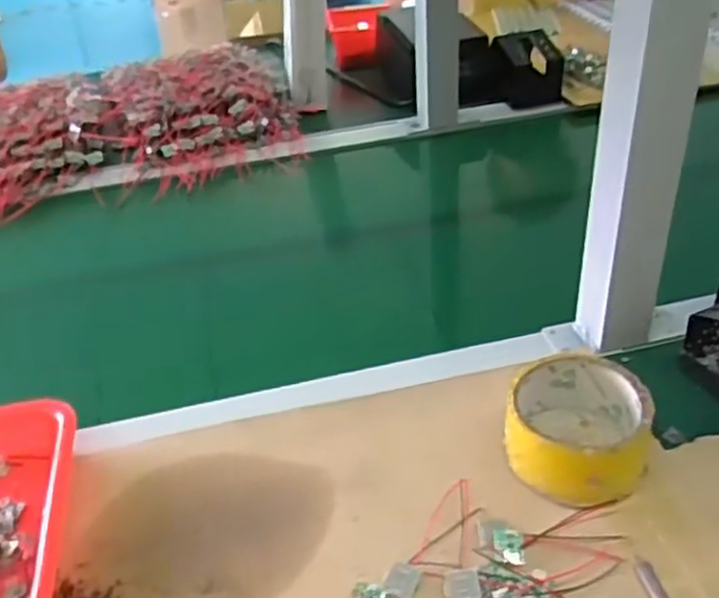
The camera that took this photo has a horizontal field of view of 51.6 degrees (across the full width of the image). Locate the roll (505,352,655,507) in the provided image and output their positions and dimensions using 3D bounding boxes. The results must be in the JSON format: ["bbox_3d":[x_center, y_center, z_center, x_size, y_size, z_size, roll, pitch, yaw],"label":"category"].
[{"bbox_3d":[0.137,0.079,0.463,0.084,0.045,0.091,-4,36,3],"label":"roll"}]

